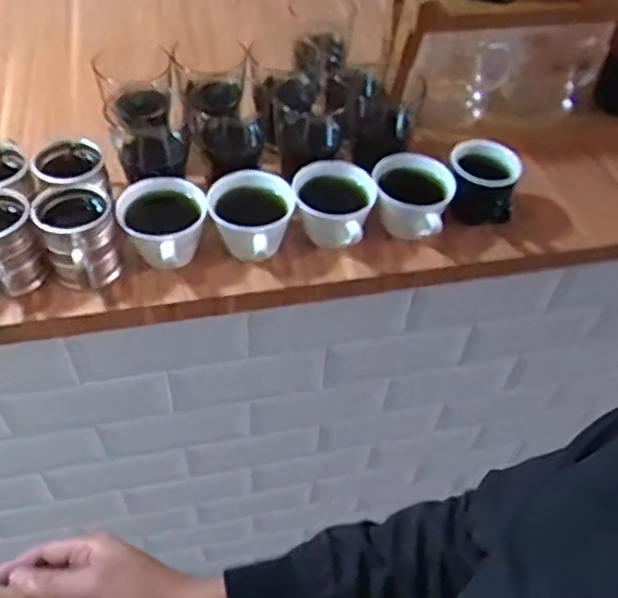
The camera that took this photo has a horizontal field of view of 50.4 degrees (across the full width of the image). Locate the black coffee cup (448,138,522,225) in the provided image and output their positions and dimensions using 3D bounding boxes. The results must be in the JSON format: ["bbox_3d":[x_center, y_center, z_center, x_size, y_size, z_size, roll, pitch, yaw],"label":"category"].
[{"bbox_3d":[0.197,-0.129,0.768,0.075,0.070,0.090,12,50,6],"label":"black coffee cup"}]

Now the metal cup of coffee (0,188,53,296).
[{"bbox_3d":[-0.308,-0.053,0.661,0.070,0.086,0.080,-33,60,-28],"label":"metal cup of coffee"}]

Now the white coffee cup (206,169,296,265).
[{"bbox_3d":[-0.066,-0.085,0.723,0.092,0.073,0.110,13,51,7],"label":"white coffee cup"}]

